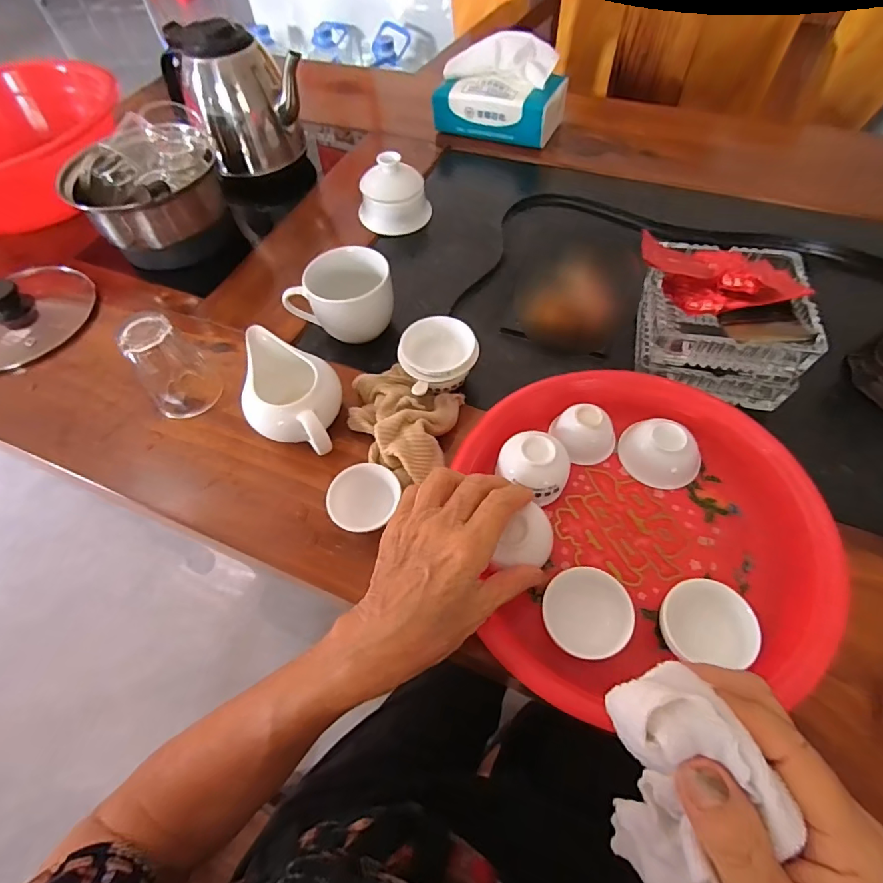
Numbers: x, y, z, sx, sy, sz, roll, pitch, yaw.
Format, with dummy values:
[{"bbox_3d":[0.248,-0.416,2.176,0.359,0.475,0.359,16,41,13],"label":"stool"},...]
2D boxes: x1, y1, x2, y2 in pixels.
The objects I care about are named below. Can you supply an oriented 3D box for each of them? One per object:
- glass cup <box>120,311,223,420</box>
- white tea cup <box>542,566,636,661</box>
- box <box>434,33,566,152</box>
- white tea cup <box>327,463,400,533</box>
[{"bbox_3d":[-0.242,-0.068,0.421,0.056,0.084,0.055,-2,59,4],"label":"glass cup"},{"bbox_3d":[0.092,0.112,0.311,0.053,0.028,0.053,-2,59,4],"label":"white tea cup"},{"bbox_3d":[0.074,-0.459,0.631,0.162,0.089,0.072,22,63,17],"label":"box"},{"bbox_3d":[-0.058,0.046,0.364,0.047,0.031,0.051,-2,59,4],"label":"white tea cup"}]

